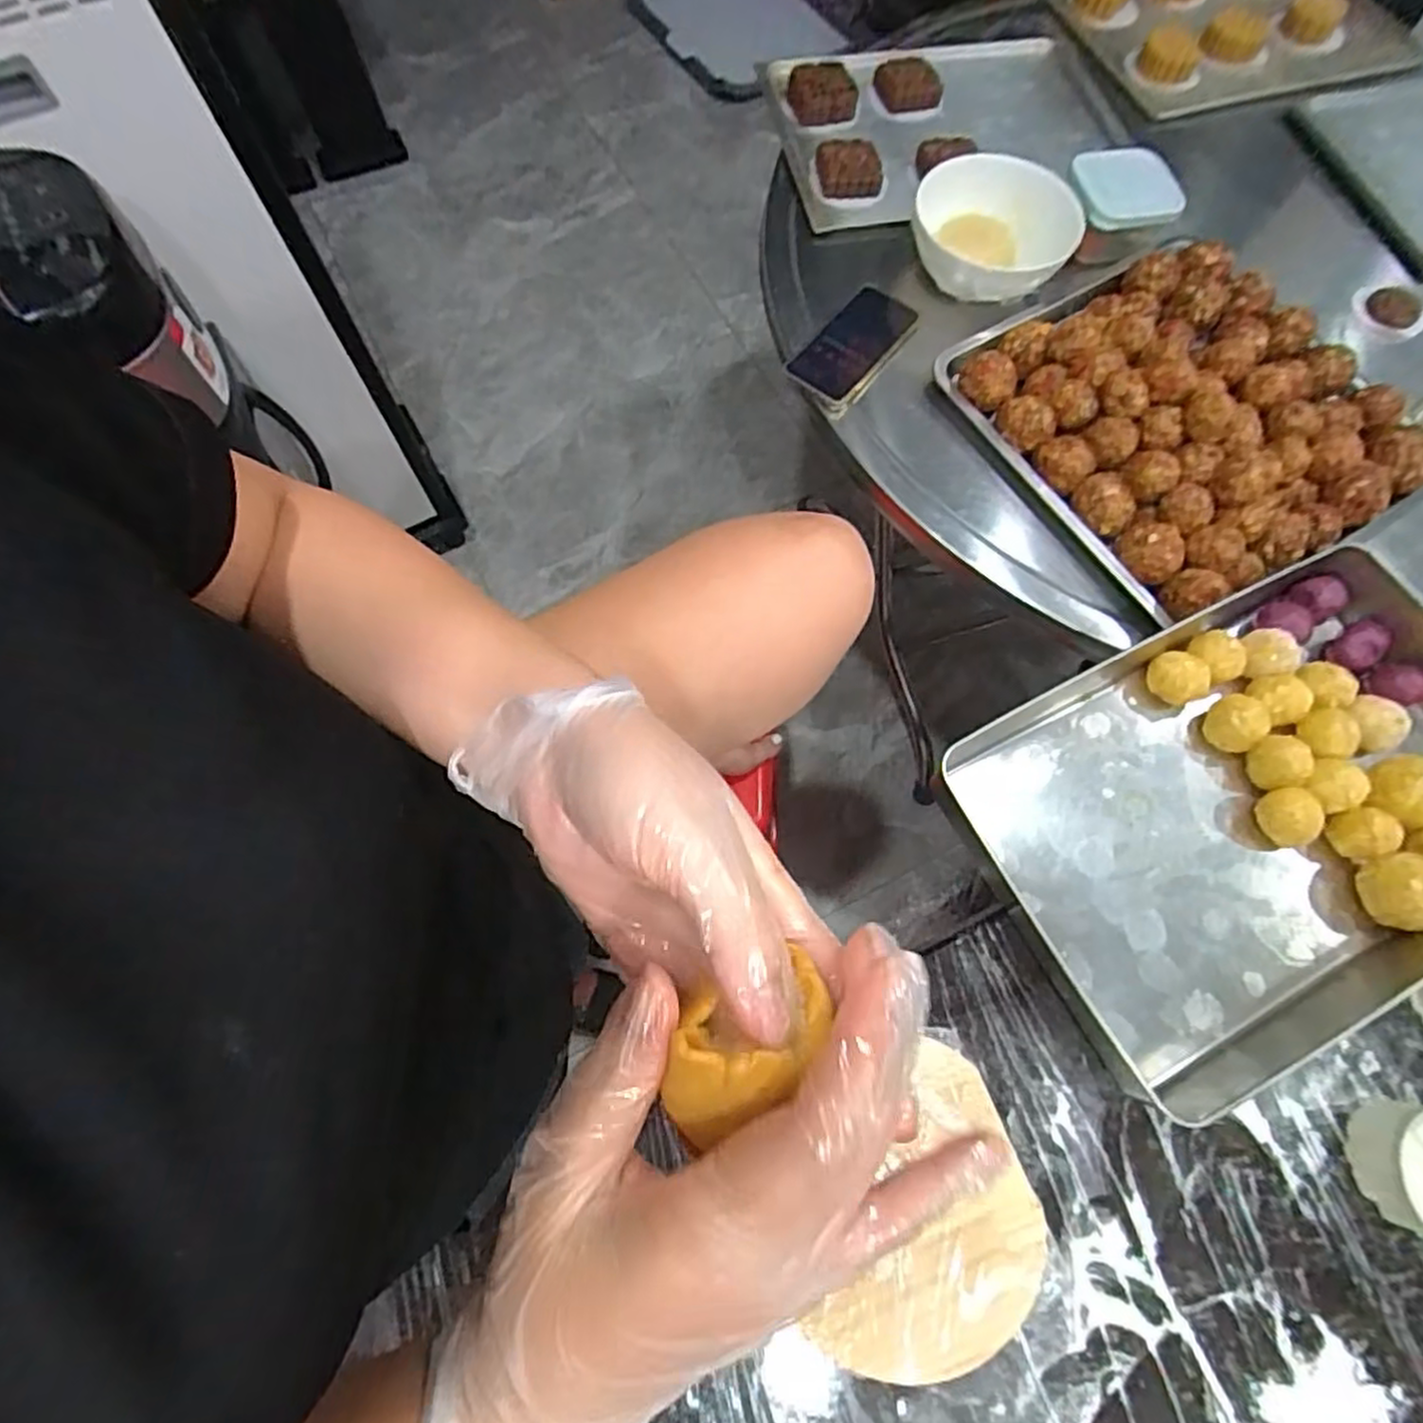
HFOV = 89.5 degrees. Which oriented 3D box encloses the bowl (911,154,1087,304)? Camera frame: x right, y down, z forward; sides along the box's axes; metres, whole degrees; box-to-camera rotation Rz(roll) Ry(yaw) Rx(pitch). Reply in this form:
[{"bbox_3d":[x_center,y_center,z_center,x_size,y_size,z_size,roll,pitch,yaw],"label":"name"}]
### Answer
[{"bbox_3d":[0.306,-0.524,0.788,0.168,0.078,0.168,0,69,-1],"label":"bowl"}]

